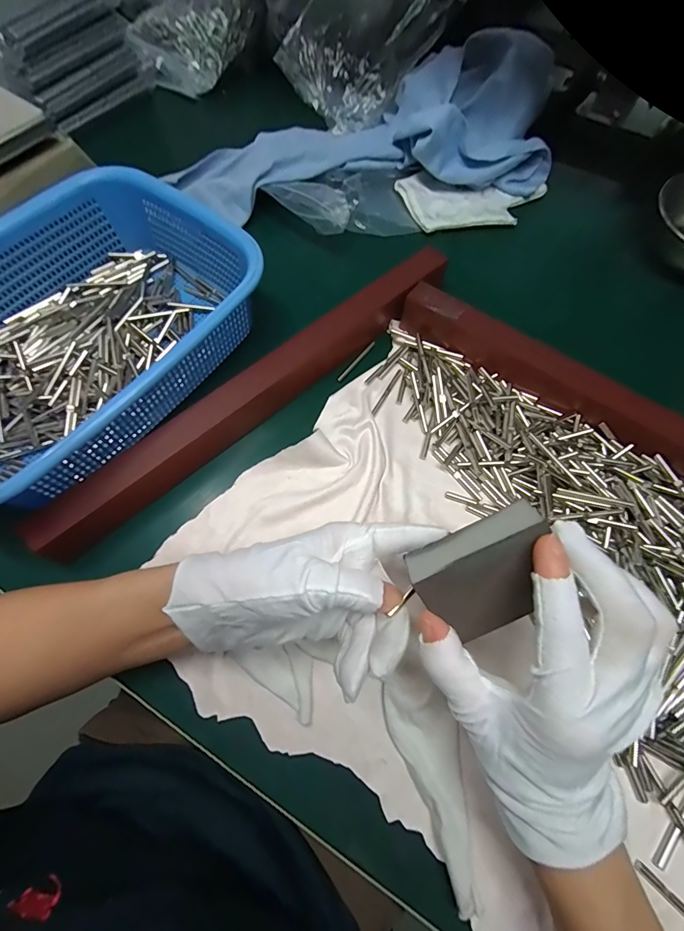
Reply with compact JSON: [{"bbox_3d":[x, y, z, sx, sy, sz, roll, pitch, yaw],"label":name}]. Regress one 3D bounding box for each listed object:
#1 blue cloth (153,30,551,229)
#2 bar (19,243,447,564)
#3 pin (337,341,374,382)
[{"bbox_3d":[0.021,-0.357,0.413,0.410,0.084,0.140,-7,70,-4],"label":"blue cloth"},{"bbox_3d":[-0.060,-0.066,0.317,0.382,0.044,0.030,-40,75,-14],"label":"bar"},{"bbox_3d":[0.013,-0.095,0.355,0.004,0.004,0.053,37,73,12],"label":"pin"}]

